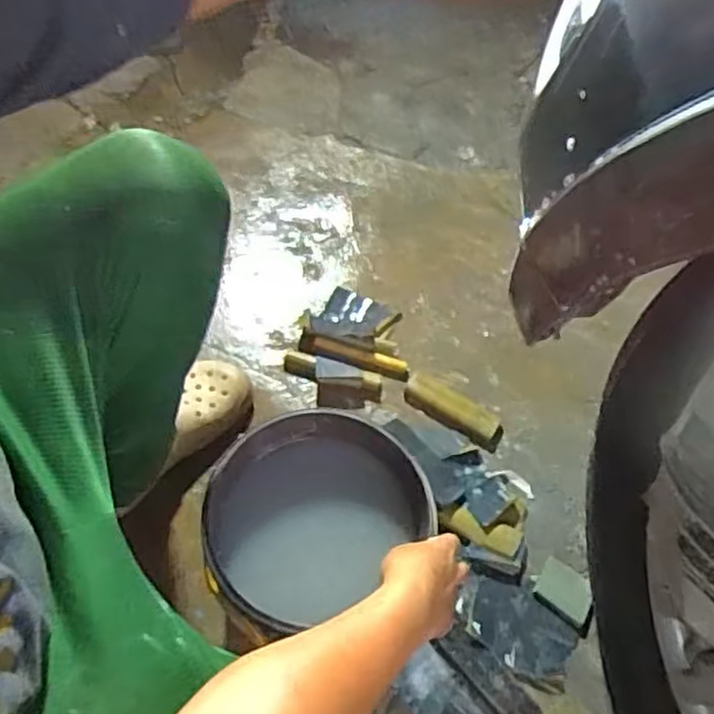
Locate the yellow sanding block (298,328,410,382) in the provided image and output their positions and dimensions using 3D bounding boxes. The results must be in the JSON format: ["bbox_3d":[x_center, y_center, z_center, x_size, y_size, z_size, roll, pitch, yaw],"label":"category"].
[{"bbox_3d":[-0.004,-0.002,1.066,0.167,0.022,0.037,14,60,5],"label":"yellow sanding block"}]

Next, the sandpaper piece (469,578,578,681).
[{"bbox_3d":[0.208,0.346,0.913,0.139,0.004,0.094,33,56,1],"label":"sandpaper piece"}]

